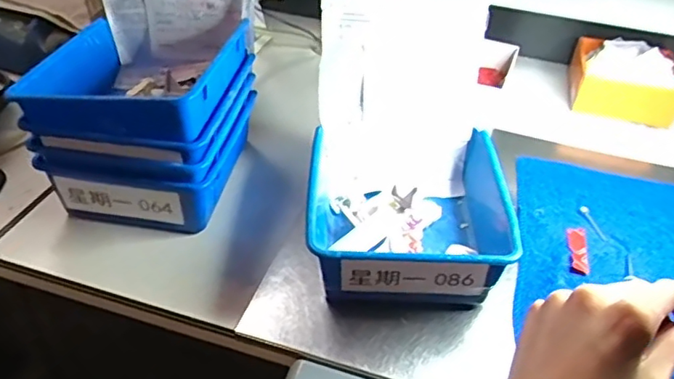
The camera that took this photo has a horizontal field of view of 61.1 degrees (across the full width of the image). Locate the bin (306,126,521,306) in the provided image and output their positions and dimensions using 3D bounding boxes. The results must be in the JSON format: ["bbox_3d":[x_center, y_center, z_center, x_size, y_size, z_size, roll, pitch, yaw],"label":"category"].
[{"bbox_3d":[0.063,0.023,0.503,0.173,0.076,0.168,3,40,-2],"label":"bin"}]

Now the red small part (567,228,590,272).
[{"bbox_3d":[0.221,0.054,0.523,0.017,0.005,0.060,13,41,10],"label":"red small part"}]

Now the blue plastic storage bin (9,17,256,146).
[{"bbox_3d":[-0.174,-0.095,0.512,0.151,0.068,0.159,9,40,5],"label":"blue plastic storage bin"}]

